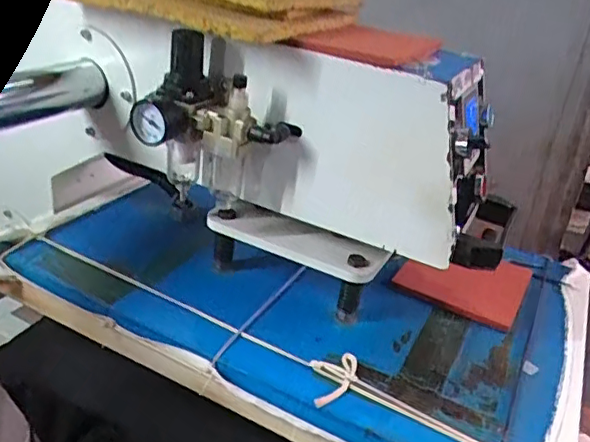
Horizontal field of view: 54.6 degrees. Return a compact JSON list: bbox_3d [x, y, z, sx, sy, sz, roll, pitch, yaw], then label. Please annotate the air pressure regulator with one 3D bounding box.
[{"bbox_3d":[-0.072,-0.088,0.520,0.119,0.140,0.083,19,29,23],"label":"air pressure regulator"}]

